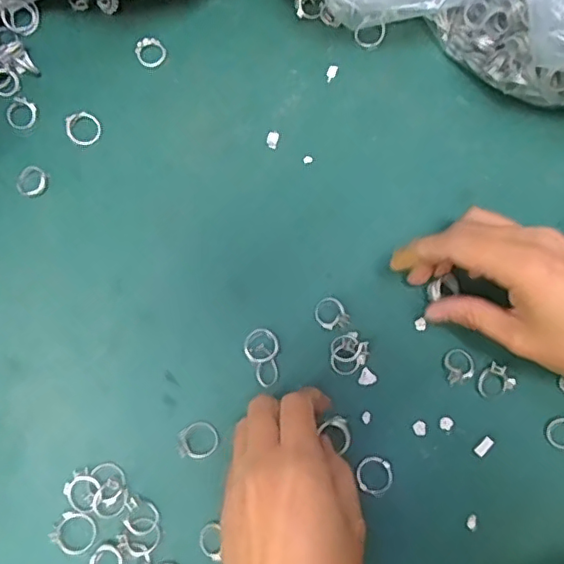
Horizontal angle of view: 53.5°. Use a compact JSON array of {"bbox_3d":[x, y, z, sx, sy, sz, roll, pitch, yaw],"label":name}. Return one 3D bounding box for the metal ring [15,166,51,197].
[{"bbox_3d":[-0.163,-0.066,0.365,0.022,0.005,0.020,0,75,1],"label":"metal ring"}]

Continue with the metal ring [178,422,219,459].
[{"bbox_3d":[-0.048,0.091,0.323,0.023,0.004,0.020,-3,75,0],"label":"metal ring"}]

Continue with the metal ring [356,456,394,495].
[{"bbox_3d":[0.053,0.109,0.315,0.019,0.004,0.020,0,75,1],"label":"metal ring"}]

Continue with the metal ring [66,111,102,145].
[{"bbox_3d":[-0.133,-0.103,0.374,0.022,0.006,0.024,0,75,1],"label":"metal ring"}]

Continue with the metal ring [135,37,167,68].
[{"bbox_3d":[-0.092,-0.160,0.390,0.020,0.005,0.022,0,75,1],"label":"metal ring"}]

